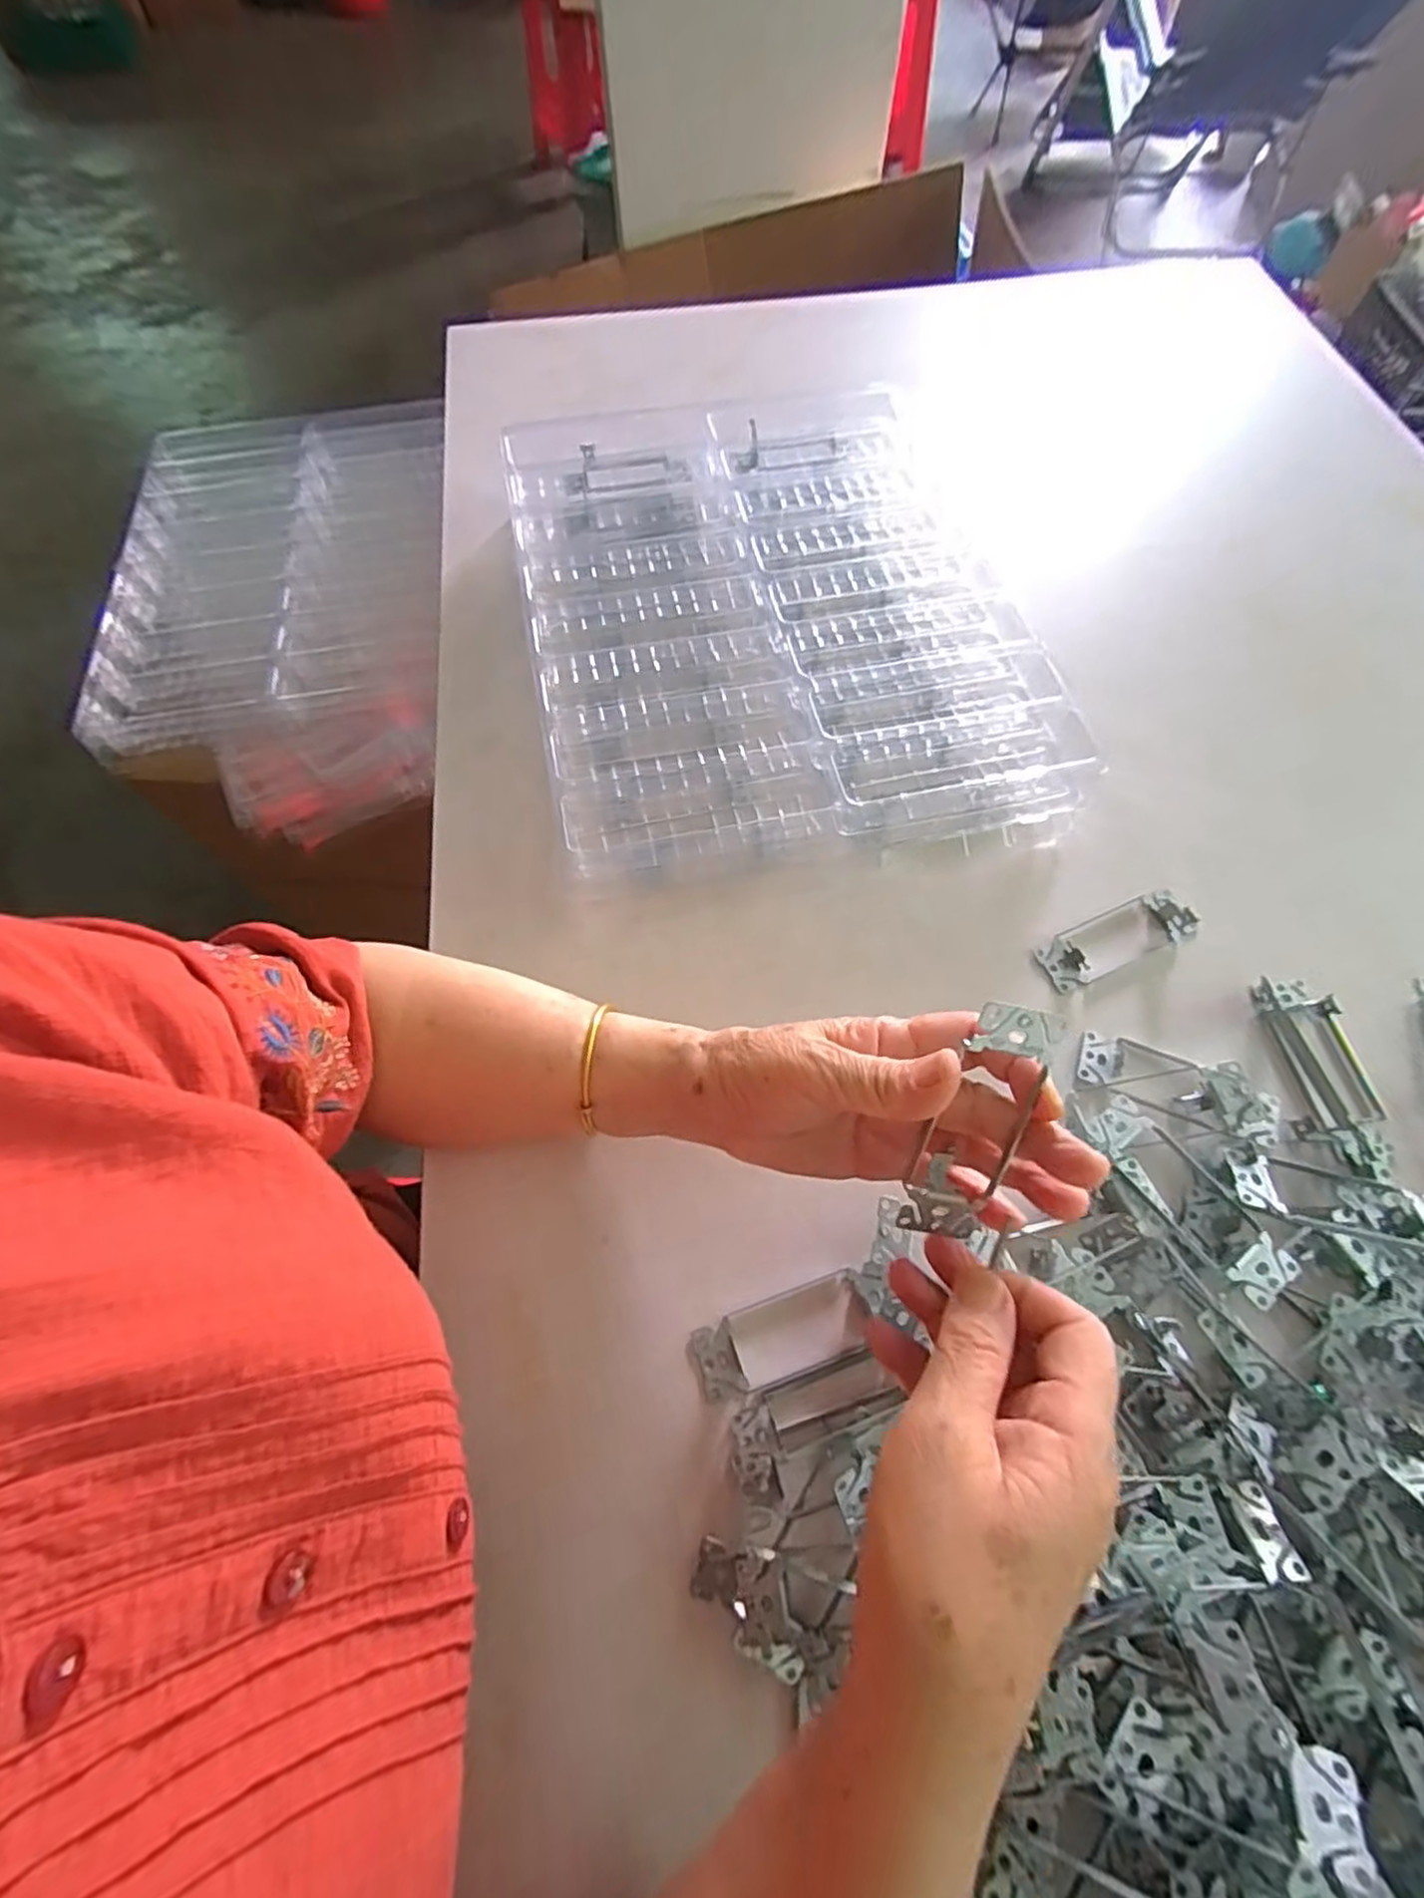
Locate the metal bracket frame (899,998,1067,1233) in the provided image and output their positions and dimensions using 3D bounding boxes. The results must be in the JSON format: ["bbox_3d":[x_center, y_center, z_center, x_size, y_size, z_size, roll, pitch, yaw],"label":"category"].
[{"bbox_3d":[0.103,0.070,0.273,0.033,0.105,0.010,14,24,7],"label":"metal bracket frame"}]

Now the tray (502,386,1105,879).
[{"bbox_3d":[0.043,-0.246,0.527,0.350,0.056,0.415,-10,66,-4],"label":"tray"}]

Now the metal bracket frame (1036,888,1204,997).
[{"bbox_3d":[0.254,-0.009,0.437,0.098,0.021,0.038,-20,67,-8],"label":"metal bracket frame"}]

